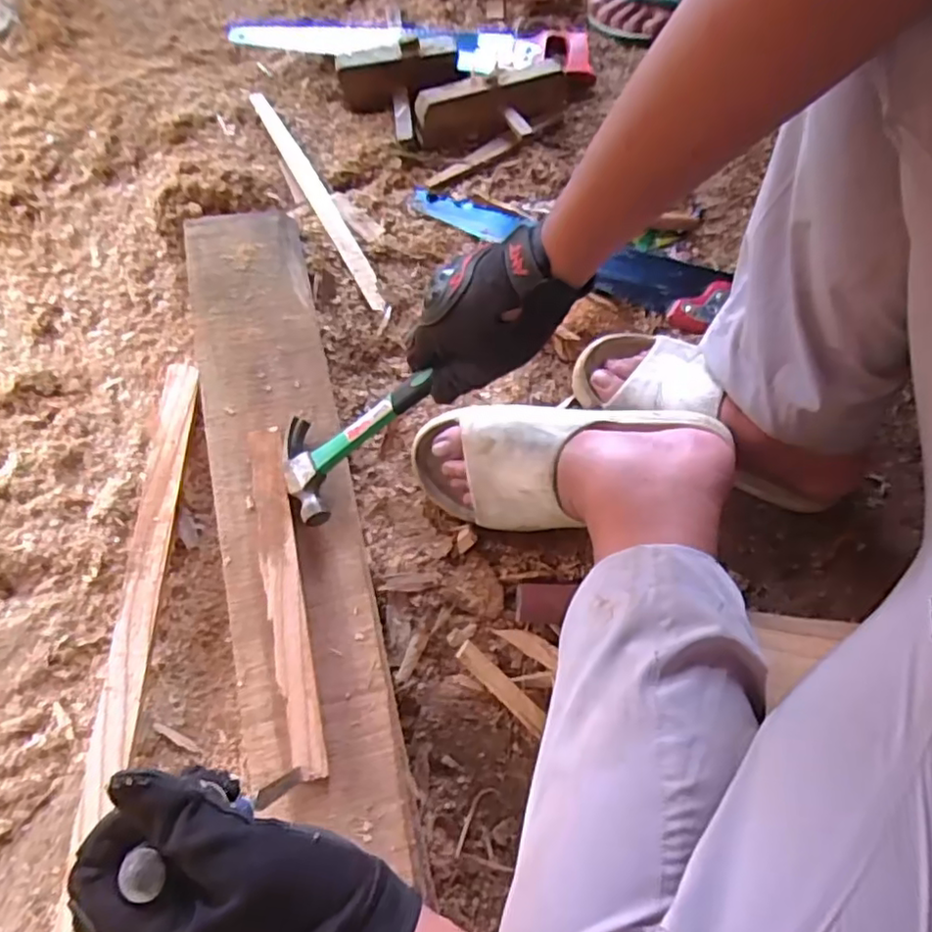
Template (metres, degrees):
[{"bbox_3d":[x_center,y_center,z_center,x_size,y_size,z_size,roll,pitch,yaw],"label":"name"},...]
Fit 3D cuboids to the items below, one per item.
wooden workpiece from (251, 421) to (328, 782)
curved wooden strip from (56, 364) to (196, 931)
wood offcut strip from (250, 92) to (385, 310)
[{"bbox_3d":[-0.154,0.105,0.544,0.032,0.018,0.292,-11,72,-8],"label":"wooden workpiece"},{"bbox_3d":[-0.307,0.233,0.557,0.045,0.026,0.700,1,69,0],"label":"curved wooden strip"},{"bbox_3d":[-0.175,-0.318,0.750,0.026,0.011,0.347,-27,72,-10],"label":"wood offcut strip"}]

